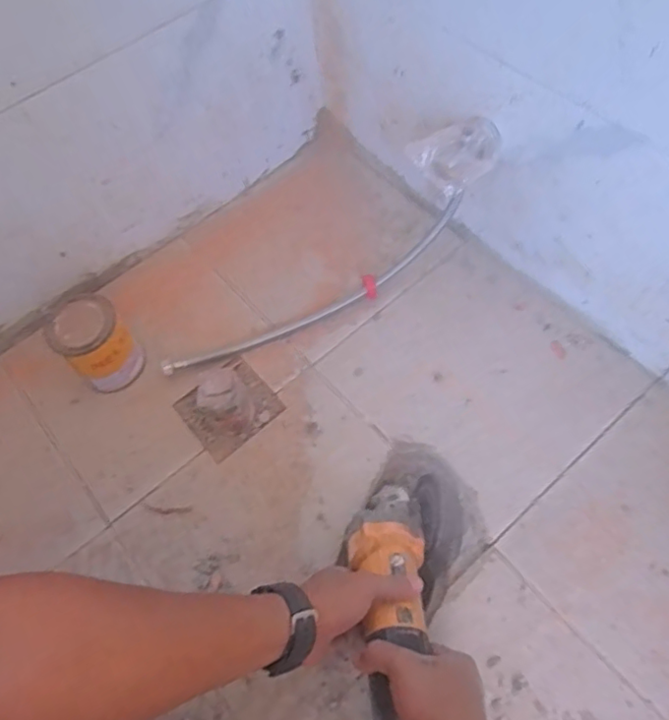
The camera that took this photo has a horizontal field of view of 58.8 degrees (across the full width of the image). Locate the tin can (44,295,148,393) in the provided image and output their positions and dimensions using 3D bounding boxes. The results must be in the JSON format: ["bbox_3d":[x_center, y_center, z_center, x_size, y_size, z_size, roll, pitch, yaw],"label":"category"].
[{"bbox_3d":[-0.291,-0.017,0.731,0.080,0.102,0.076,-2,61,3],"label":"tin can"}]

